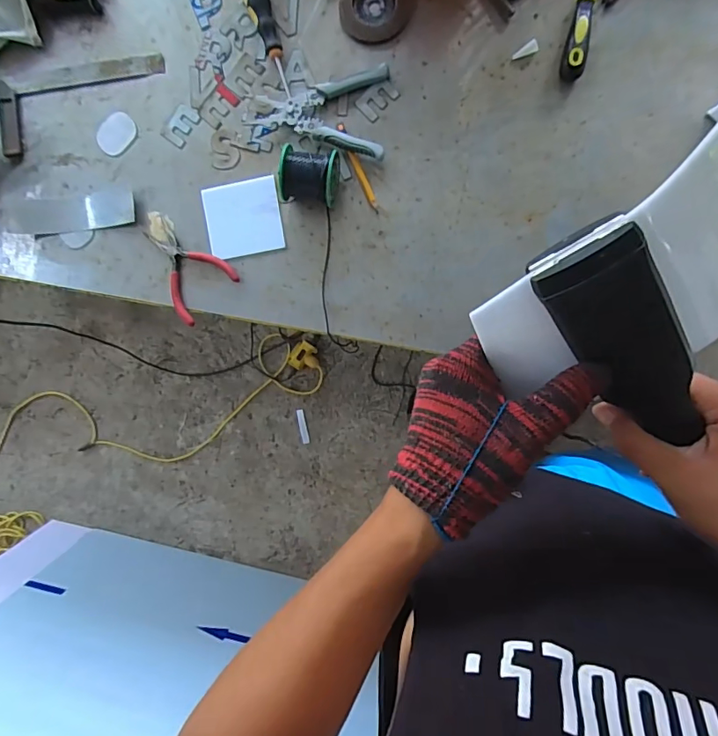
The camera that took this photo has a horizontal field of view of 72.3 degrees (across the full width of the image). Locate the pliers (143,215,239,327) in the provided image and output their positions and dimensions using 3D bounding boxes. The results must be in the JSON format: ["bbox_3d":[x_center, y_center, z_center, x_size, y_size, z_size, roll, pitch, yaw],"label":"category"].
[{"bbox_3d":[-0.251,-0.139,0.695,0.140,0.016,0.099,43,96,4],"label":"pliers"}]

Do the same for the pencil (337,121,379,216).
[{"bbox_3d":[-0.001,-0.273,0.668,0.012,0.009,0.130,-24,89,7],"label":"pencil"}]

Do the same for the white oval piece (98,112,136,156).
[{"bbox_3d":[-0.351,-0.339,0.708,0.061,0.004,0.048,-44,86,6],"label":"white oval piece"}]

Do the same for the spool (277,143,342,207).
[{"bbox_3d":[-0.065,-0.252,0.649,0.071,0.060,0.070,6,92,7],"label":"spool"}]

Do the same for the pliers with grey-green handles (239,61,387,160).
[{"bbox_3d":[-0.063,-0.347,0.668,0.198,0.019,0.118,3,92,7],"label":"pliers with grey-green handles"}]

